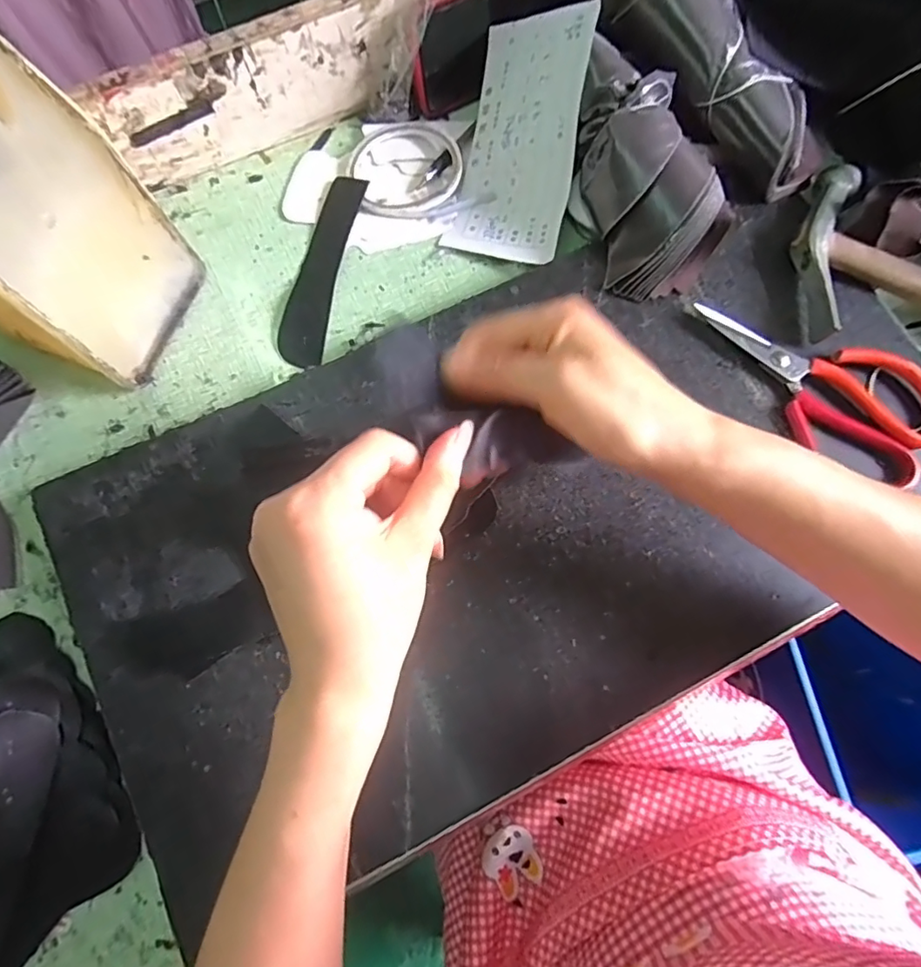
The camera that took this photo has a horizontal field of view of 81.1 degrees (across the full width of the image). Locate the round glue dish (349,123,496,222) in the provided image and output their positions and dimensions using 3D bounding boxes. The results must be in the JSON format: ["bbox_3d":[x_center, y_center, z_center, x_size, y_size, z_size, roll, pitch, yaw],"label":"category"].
[{"bbox_3d":[-0.036,-0.256,0.437,0.102,0.018,0.090,-16,75,-5],"label":"round glue dish"}]

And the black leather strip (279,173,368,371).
[{"bbox_3d":[-0.110,-0.169,0.421,0.037,0.012,0.161,11,74,2],"label":"black leather strip"}]

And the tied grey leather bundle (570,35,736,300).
[{"bbox_3d":[0.131,-0.223,0.387,0.084,0.058,0.162,-15,75,-5],"label":"tied grey leather bundle"}]

